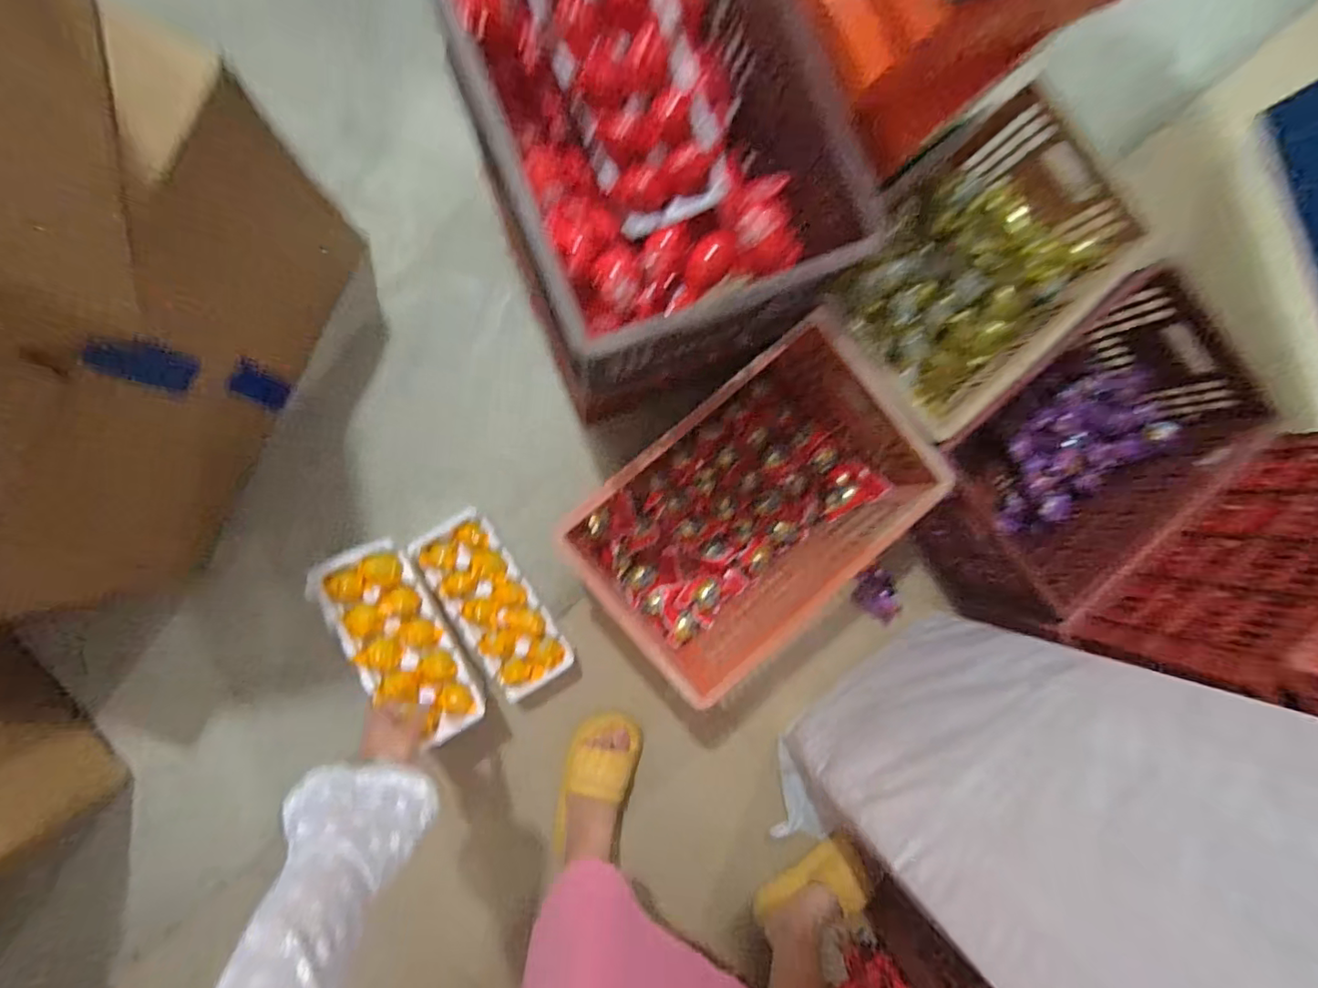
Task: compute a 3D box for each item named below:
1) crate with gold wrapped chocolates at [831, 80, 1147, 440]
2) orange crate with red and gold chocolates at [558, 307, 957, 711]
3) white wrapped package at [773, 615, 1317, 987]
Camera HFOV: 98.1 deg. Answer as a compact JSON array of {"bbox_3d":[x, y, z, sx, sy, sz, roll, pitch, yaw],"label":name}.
[{"bbox_3d":[0.454,-0.323,0.867,0.454,0.190,0.277,-44,94,-3],"label":"crate with gold wrapped chocolates"},{"bbox_3d":[0.128,0.019,0.874,0.481,0.231,0.319,-39,94,-3],"label":"orange crate with red and gold chocolates"},{"bbox_3d":[0.477,0.399,0.628,0.345,0.729,0.309,-39,94,-3],"label":"white wrapped package"}]

